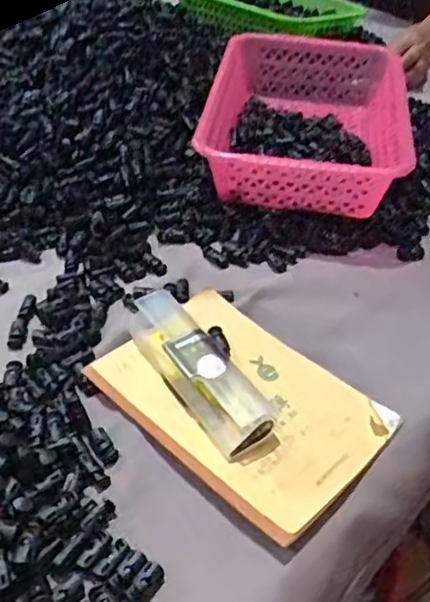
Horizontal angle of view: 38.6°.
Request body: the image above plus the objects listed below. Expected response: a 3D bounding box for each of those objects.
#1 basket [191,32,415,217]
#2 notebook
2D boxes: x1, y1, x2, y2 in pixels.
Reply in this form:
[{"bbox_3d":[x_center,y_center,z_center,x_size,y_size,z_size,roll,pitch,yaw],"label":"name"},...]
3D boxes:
[{"bbox_3d":[0.101,-0.208,0.705,0.213,0.087,0.289,9,41,3],"label":"basket"},{"bbox_3d":[0.020,0.077,0.484,0.207,0.025,0.142,34,48,29],"label":"notebook"}]

